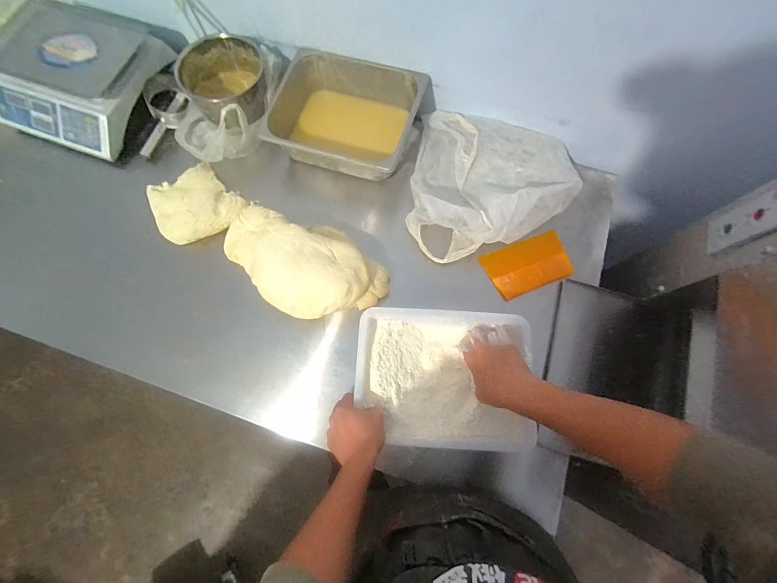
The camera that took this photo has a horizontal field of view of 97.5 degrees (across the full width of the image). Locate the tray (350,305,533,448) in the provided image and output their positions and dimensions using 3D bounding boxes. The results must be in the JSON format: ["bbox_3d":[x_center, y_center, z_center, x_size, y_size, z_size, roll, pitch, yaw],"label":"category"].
[{"bbox_3d":[0.101,0.162,0.644,0.311,0.079,0.236,4,73,1],"label":"tray"}]

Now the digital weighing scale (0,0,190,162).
[{"bbox_3d":[-0.758,-0.547,0.854,0.363,0.120,0.371,18,74,5],"label":"digital weighing scale"}]

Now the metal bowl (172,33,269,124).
[{"bbox_3d":[-0.400,-0.522,0.838,0.187,0.113,0.192,0,73,0],"label":"metal bowl"}]

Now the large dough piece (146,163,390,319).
[{"bbox_3d":[-0.275,-0.114,0.734,0.571,0.092,0.212,31,76,9],"label":"large dough piece"}]

